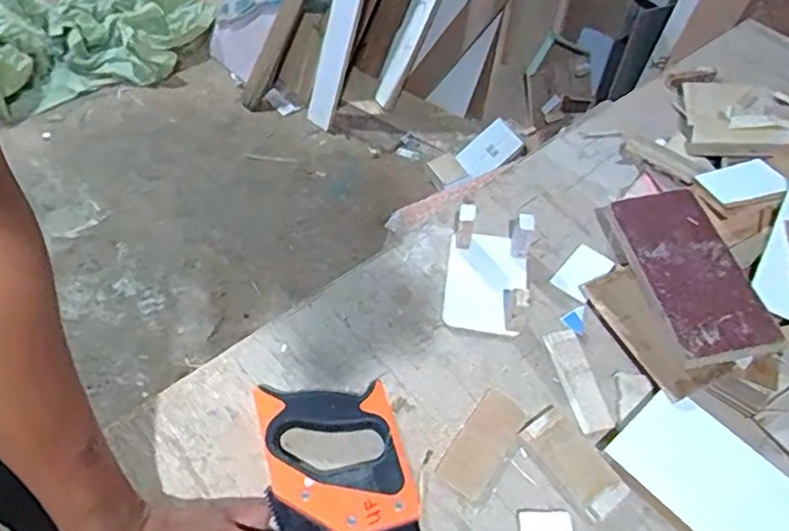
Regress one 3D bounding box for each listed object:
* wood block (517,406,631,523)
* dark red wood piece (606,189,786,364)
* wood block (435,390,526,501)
[{"bbox_3d":[0.151,0.167,0.530,0.044,0.012,0.095,-23,57,-21],"label":"wood block"},{"bbox_3d":[0.287,0.000,0.613,0.093,0.022,0.198,-5,52,-9],"label":"dark red wood piece"},{"bbox_3d":[0.077,0.155,0.543,0.043,0.011,0.092,33,56,19],"label":"wood block"}]

